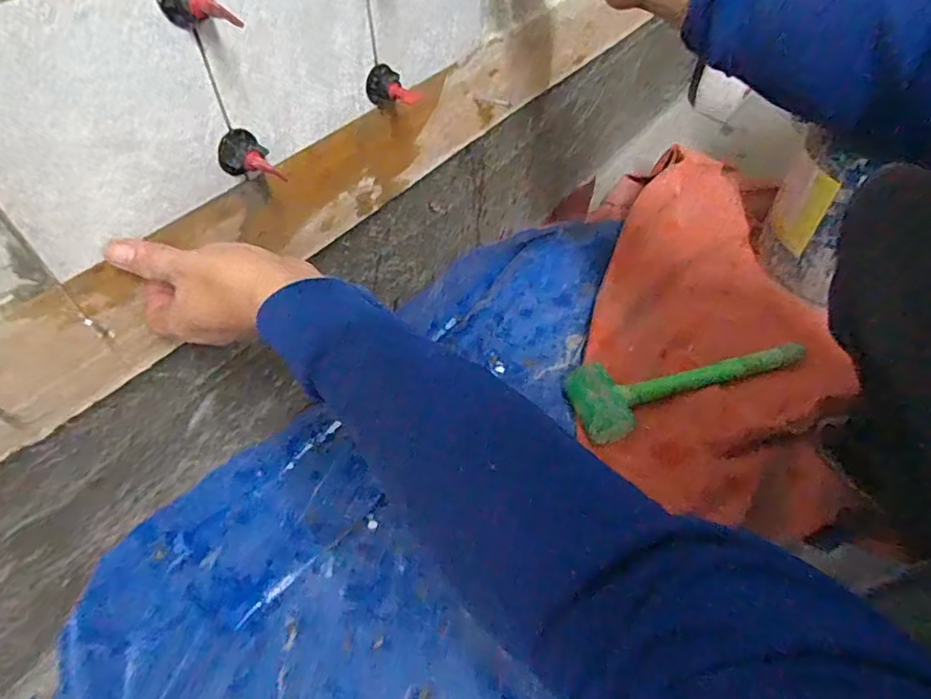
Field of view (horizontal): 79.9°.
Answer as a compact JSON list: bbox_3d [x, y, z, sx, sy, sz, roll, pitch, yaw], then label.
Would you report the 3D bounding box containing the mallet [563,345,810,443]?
[{"bbox_3d":[0.306,0.025,0.763,0.357,0.062,0.097,-20,54,-16],"label":"mallet"}]

